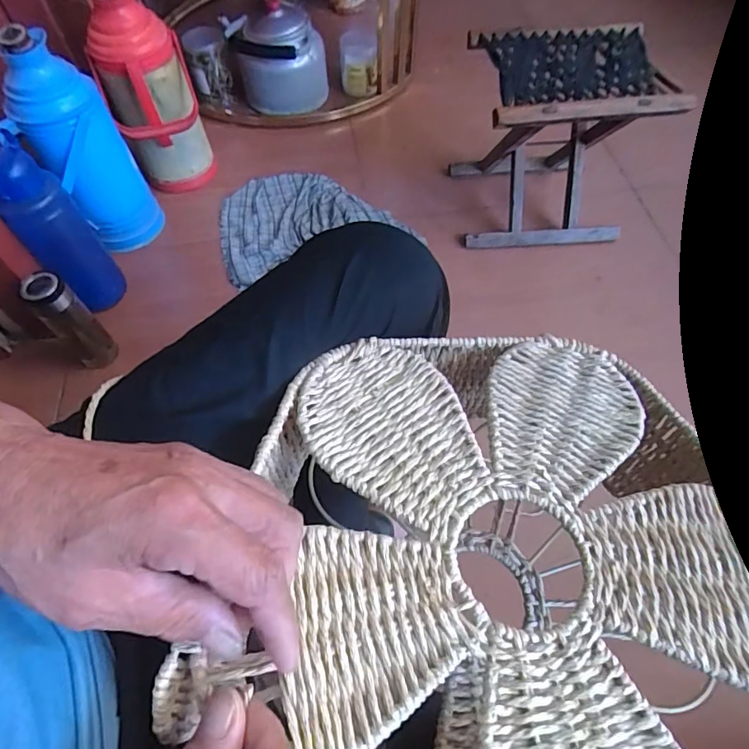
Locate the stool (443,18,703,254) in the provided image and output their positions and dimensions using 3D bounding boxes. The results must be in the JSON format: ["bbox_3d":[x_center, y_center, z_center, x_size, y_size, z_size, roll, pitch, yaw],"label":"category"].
[{"bbox_3d":[0.344,-0.456,0.968,0.314,0.302,0.278,-4,61,-1],"label":"stool"}]

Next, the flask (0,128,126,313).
[{"bbox_3d":[-0.553,-0.246,0.840,0.103,0.307,0.122,-40,68,-19],"label":"flask"}]

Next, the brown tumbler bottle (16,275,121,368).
[{"bbox_3d":[-0.500,-0.078,0.816,0.066,0.200,0.055,-35,66,-17],"label":"brown tumbler bottle"}]

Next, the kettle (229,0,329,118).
[{"bbox_3d":[-0.229,-0.783,1.243,0.175,0.192,0.185,32,66,17],"label":"kettle"}]

